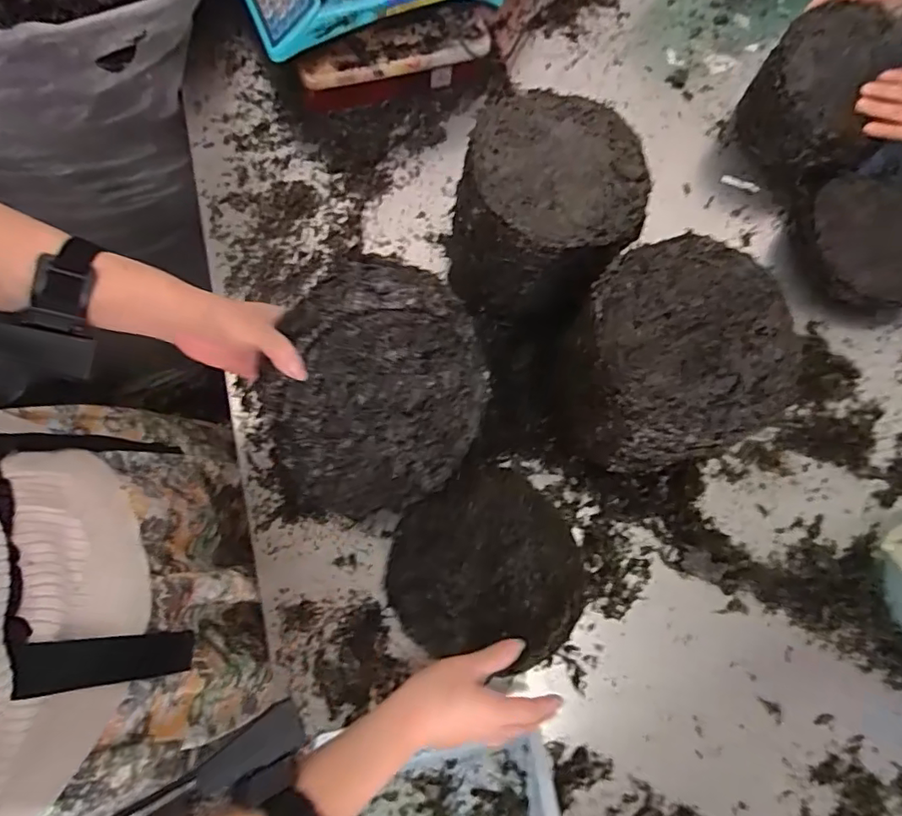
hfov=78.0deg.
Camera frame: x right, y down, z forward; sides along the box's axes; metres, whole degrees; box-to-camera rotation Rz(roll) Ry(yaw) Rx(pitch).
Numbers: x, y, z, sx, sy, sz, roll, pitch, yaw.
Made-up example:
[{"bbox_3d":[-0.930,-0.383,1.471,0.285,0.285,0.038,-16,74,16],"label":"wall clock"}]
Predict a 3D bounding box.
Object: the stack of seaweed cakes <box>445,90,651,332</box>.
[{"bbox_3d":[0.109,-0.223,0.670,0.188,0.197,0.202,17,73,2],"label":"stack of seaweed cakes"}]

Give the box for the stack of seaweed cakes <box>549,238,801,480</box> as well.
[{"bbox_3d":[0.220,-0.037,0.605,0.194,0.208,0.190,11,73,0],"label":"stack of seaweed cakes"}]

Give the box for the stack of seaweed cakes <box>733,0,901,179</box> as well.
[{"bbox_3d":[0.533,-0.438,0.793,0.199,0.127,0.183,-42,78,-14],"label":"stack of seaweed cakes"}]

